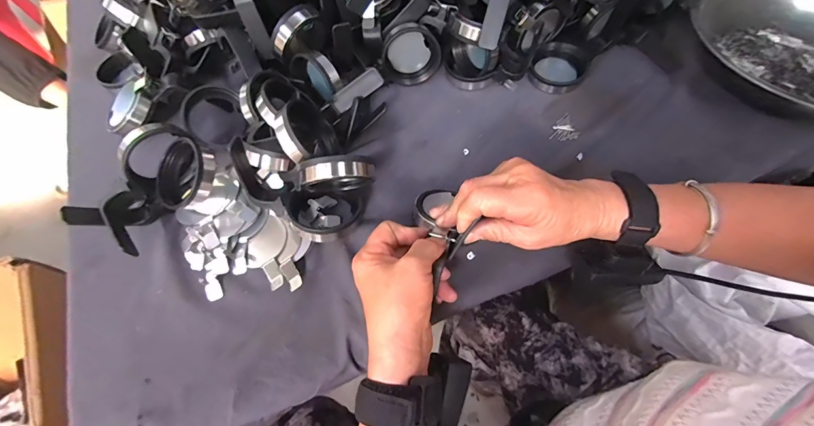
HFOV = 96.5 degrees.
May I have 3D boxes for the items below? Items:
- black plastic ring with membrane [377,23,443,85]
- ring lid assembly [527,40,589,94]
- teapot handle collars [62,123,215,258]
[{"bbox_3d":[0.004,-0.196,0.451,0.072,0.067,0.025,4,30,5],"label":"black plastic ring with membrane"},{"bbox_3d":[0.193,-0.187,0.465,0.066,0.029,0.063,0,62,0],"label":"ring lid assembly"},{"bbox_3d":[-0.258,-0.024,0.366,0.093,0.055,0.130,31,66,16],"label":"teapot handle collars"}]

